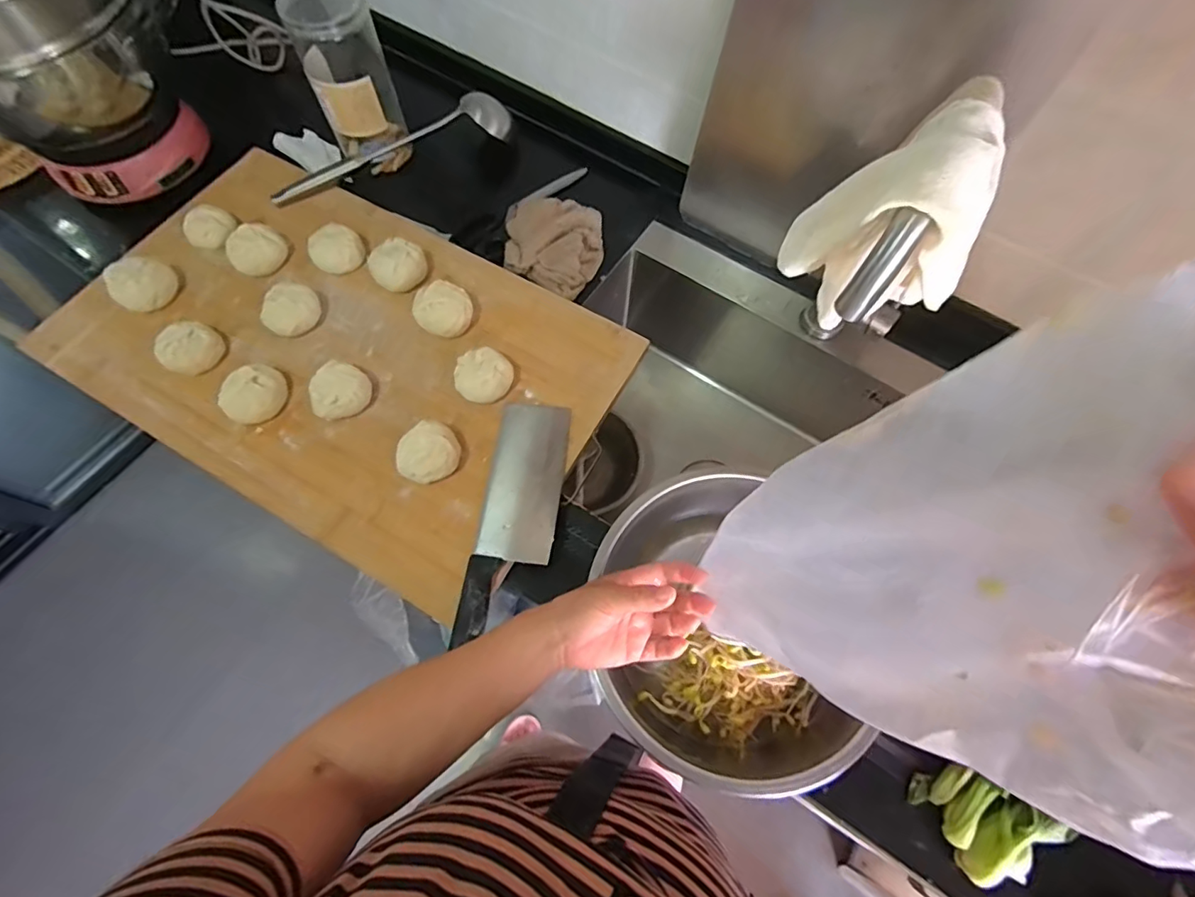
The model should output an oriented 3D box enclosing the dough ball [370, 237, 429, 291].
[{"bbox_3d":[-0.245,-0.225,0.662,0.065,0.041,0.054,-19,69,-10],"label":"dough ball"}]

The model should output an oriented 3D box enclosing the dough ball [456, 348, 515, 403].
[{"bbox_3d":[-0.128,-0.080,0.608,0.062,0.037,0.058,0,71,1],"label":"dough ball"}]

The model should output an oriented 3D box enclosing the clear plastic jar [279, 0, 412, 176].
[{"bbox_3d":[-0.319,-0.478,0.700,0.099,0.193,0.099,1,67,-2],"label":"clear plastic jar"}]

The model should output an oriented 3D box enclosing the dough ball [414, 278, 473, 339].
[{"bbox_3d":[-0.182,-0.164,0.638,0.063,0.042,0.055,-27,71,-13],"label":"dough ball"}]

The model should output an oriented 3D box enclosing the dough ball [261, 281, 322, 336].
[{"bbox_3d":[-0.364,-0.167,0.636,0.050,0.045,0.066,15,68,4],"label":"dough ball"}]

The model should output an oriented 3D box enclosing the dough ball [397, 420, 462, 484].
[{"bbox_3d":[-0.180,0.005,0.569,0.065,0.040,0.057,-36,73,-16],"label":"dough ball"}]

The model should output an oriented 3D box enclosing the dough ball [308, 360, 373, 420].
[{"bbox_3d":[-0.288,-0.063,0.594,0.048,0.035,0.062,24,73,9],"label":"dough ball"}]

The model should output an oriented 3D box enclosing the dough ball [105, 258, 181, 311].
[{"bbox_3d":[-0.558,-0.202,0.652,0.058,0.042,0.066,29,69,10],"label":"dough ball"}]

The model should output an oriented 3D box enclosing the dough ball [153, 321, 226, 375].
[{"bbox_3d":[-0.470,-0.115,0.621,0.055,0.040,0.061,34,70,11],"label":"dough ball"}]

